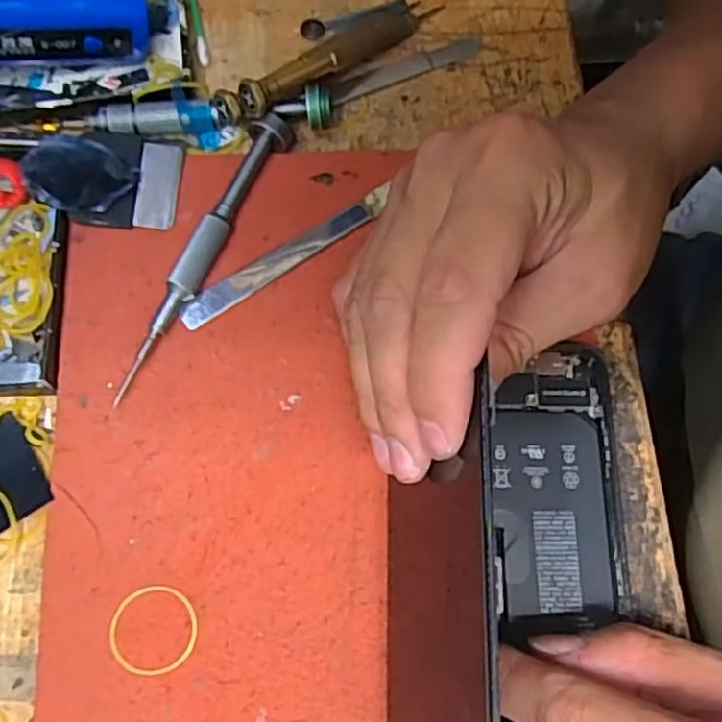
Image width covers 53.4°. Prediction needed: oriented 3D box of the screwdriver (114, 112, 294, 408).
[{"bbox_3d":[-0.062,-0.042,0.275,0.013,0.017,0.124,28,74,6],"label":"screwdriver"}]

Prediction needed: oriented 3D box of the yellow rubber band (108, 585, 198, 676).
[{"bbox_3d":[-0.070,0.091,0.242,0.029,0.004,0.028,5,73,-1],"label":"yellow rubber band"}]

